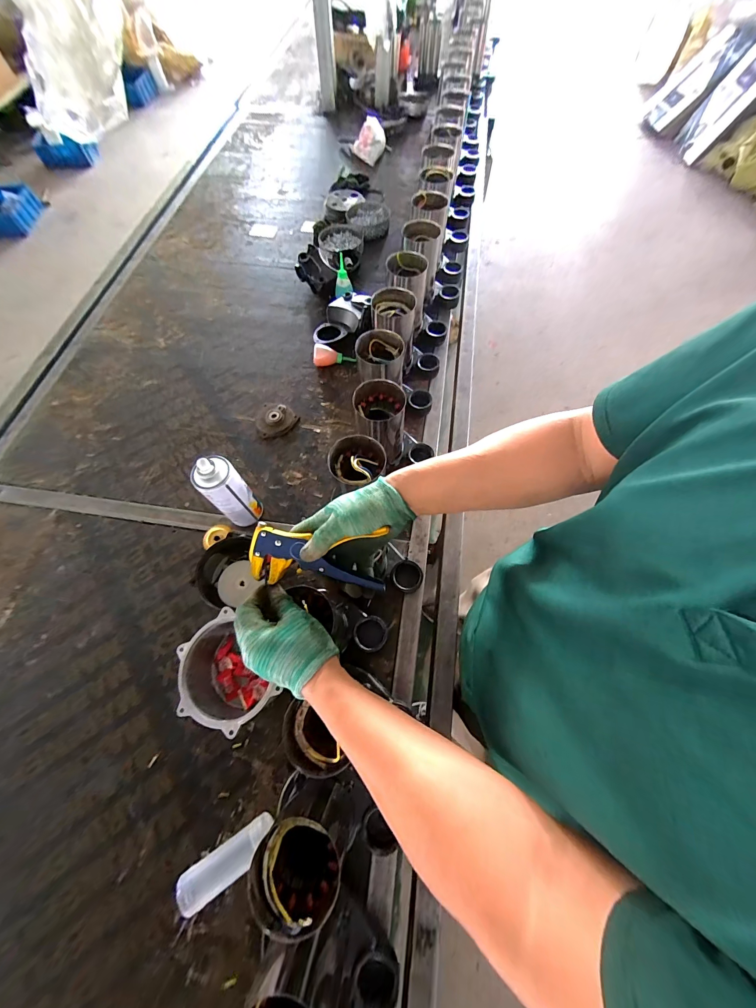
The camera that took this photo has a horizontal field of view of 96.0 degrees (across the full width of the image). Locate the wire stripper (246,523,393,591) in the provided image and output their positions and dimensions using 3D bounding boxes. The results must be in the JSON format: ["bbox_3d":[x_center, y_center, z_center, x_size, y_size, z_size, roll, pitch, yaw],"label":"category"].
[{"bbox_3d":[-0.073,0.063,0.420,0.164,0.024,0.077,3,97,1],"label":"wire stripper"}]

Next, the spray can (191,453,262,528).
[{"bbox_3d":[-0.263,-0.018,0.603,0.069,0.180,0.061,-42,72,-15],"label":"spray can"}]

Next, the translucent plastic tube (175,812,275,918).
[{"bbox_3d":[-0.204,0.490,0.469,0.132,0.045,0.043,-34,70,-12],"label":"translucent plastic tube"}]

